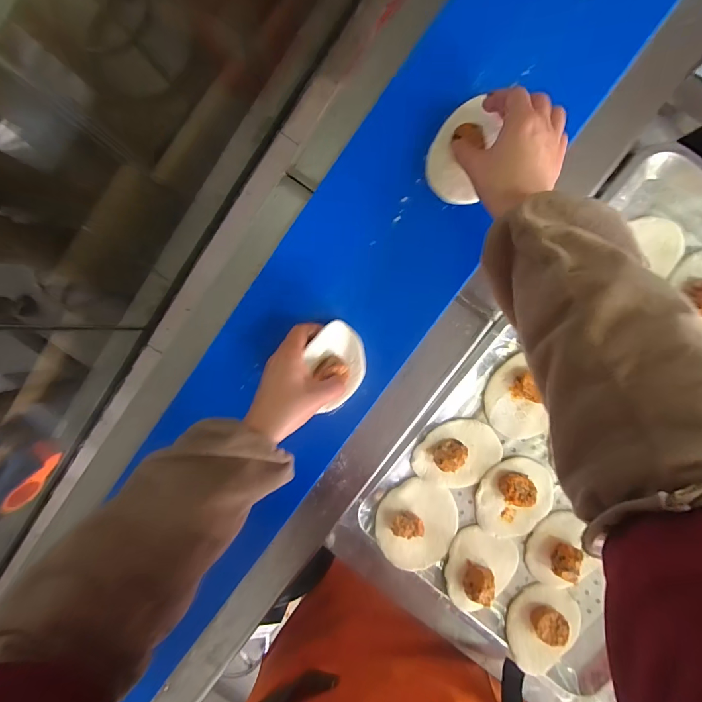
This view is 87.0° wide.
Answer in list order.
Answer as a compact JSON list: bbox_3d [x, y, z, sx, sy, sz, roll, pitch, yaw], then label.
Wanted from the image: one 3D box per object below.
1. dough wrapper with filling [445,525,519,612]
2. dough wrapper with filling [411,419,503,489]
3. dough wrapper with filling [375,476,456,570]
[{"bbox_3d":[0.164,0.277,0.460,0.082,0.039,0.090,0,94,5],"label":"dough wrapper with filling"},{"bbox_3d":[0.131,0.130,0.451,0.103,0.028,0.087,-44,89,6],"label":"dough wrapper with filling"},{"bbox_3d":[0.083,0.219,0.463,0.099,0.033,0.103,0,94,5],"label":"dough wrapper with filling"}]

